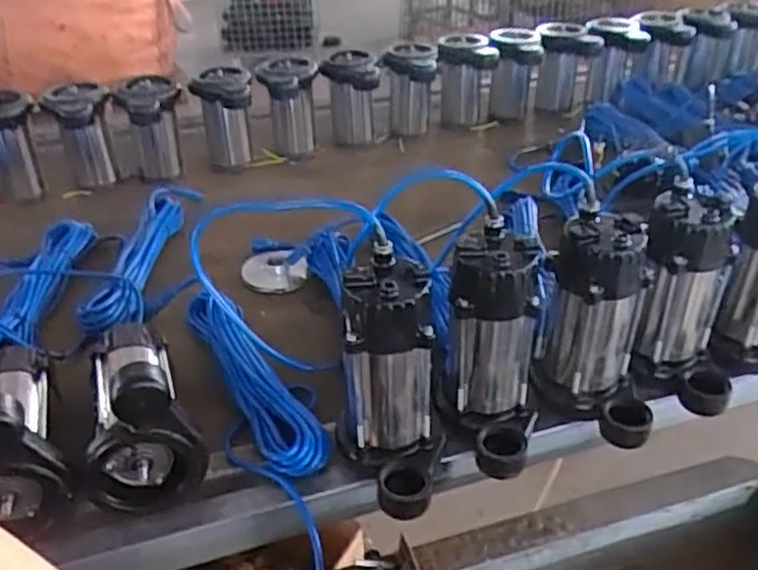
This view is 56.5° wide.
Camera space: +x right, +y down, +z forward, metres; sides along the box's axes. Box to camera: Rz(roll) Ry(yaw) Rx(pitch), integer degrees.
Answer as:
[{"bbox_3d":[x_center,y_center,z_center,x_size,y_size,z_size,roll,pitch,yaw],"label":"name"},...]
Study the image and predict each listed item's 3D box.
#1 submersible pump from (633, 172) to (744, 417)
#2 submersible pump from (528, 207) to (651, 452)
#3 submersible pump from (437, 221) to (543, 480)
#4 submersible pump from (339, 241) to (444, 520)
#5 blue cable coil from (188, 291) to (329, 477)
[{"bbox_3d":[0.373,0.016,0.837,0.137,0.227,0.100,21,40,29],"label":"submersible pump"},{"bbox_3d":[0.255,0.054,0.803,0.135,0.239,0.113,11,36,17],"label":"submersible pump"},{"bbox_3d":[0.123,0.081,0.766,0.098,0.236,0.156,-1,34,0],"label":"submersible pump"},{"bbox_3d":[0.011,0.108,0.724,0.107,0.231,0.151,-1,34,0],"label":"submersible pump"},{"bbox_3d":[-0.159,0.092,0.879,0.084,0.077,0.346,-18,38,-24],"label":"blue cable coil"}]

